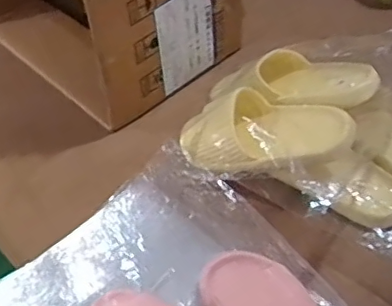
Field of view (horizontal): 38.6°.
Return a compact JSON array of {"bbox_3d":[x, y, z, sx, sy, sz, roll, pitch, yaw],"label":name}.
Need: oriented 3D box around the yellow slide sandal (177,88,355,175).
[{"bbox_3d":[0.082,-0.020,0.740,0.237,0.080,0.125,7,49,31],"label":"yellow slide sandal"}]

